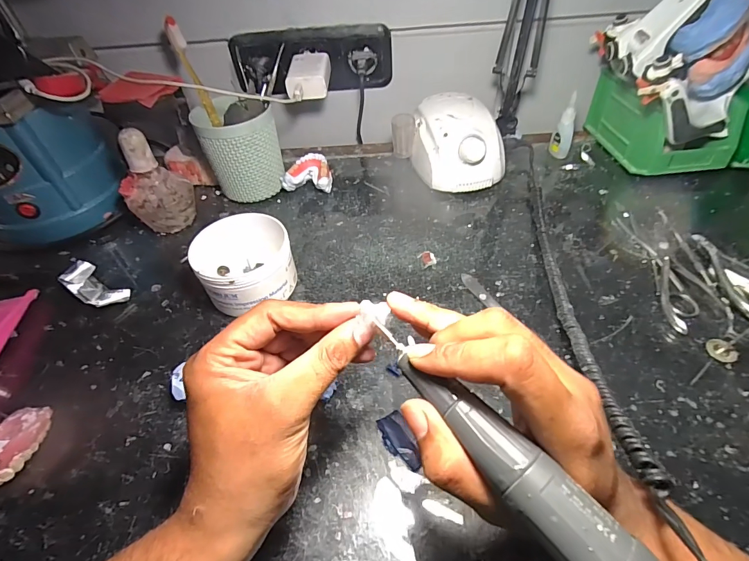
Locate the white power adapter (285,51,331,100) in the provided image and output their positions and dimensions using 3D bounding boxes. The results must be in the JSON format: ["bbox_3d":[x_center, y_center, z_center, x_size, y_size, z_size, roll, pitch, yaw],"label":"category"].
[{"bbox_3d":[-0.086,-0.276,0.519,0.051,0.033,0.081,-1,47,3],"label":"white power adapter"}]

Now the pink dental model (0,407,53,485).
[{"bbox_3d":[-0.293,0.123,0.298,0.057,0.028,0.059,-2,47,2],"label":"pink dental model"}]

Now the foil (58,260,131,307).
[{"bbox_3d":[-0.293,0.008,0.408,0.071,0.029,0.032,20,52,21],"label":"foil"}]

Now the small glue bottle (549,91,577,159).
[{"bbox_3d":[0.257,-0.205,0.523,0.026,0.084,0.017,16,50,18],"label":"small glue bottle"}]

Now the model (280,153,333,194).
[{"bbox_3d":[-0.087,-0.143,0.527,0.064,0.035,0.053,7,48,10],"label":"model"}]

